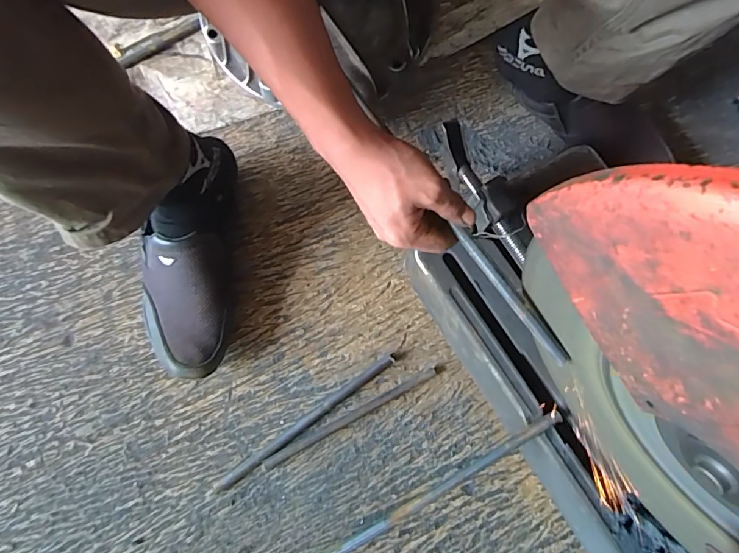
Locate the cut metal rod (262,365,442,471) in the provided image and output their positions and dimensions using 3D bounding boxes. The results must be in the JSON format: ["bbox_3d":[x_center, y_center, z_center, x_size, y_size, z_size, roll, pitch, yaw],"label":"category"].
[{"bbox_3d":[-0.020,0.165,0.520,0.221,0.008,0.011,-28,81,-6],"label":"cut metal rod"}]

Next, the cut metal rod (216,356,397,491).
[{"bbox_3d":[-0.073,0.169,0.519,0.245,0.005,0.013,-35,82,-7],"label":"cut metal rod"}]

